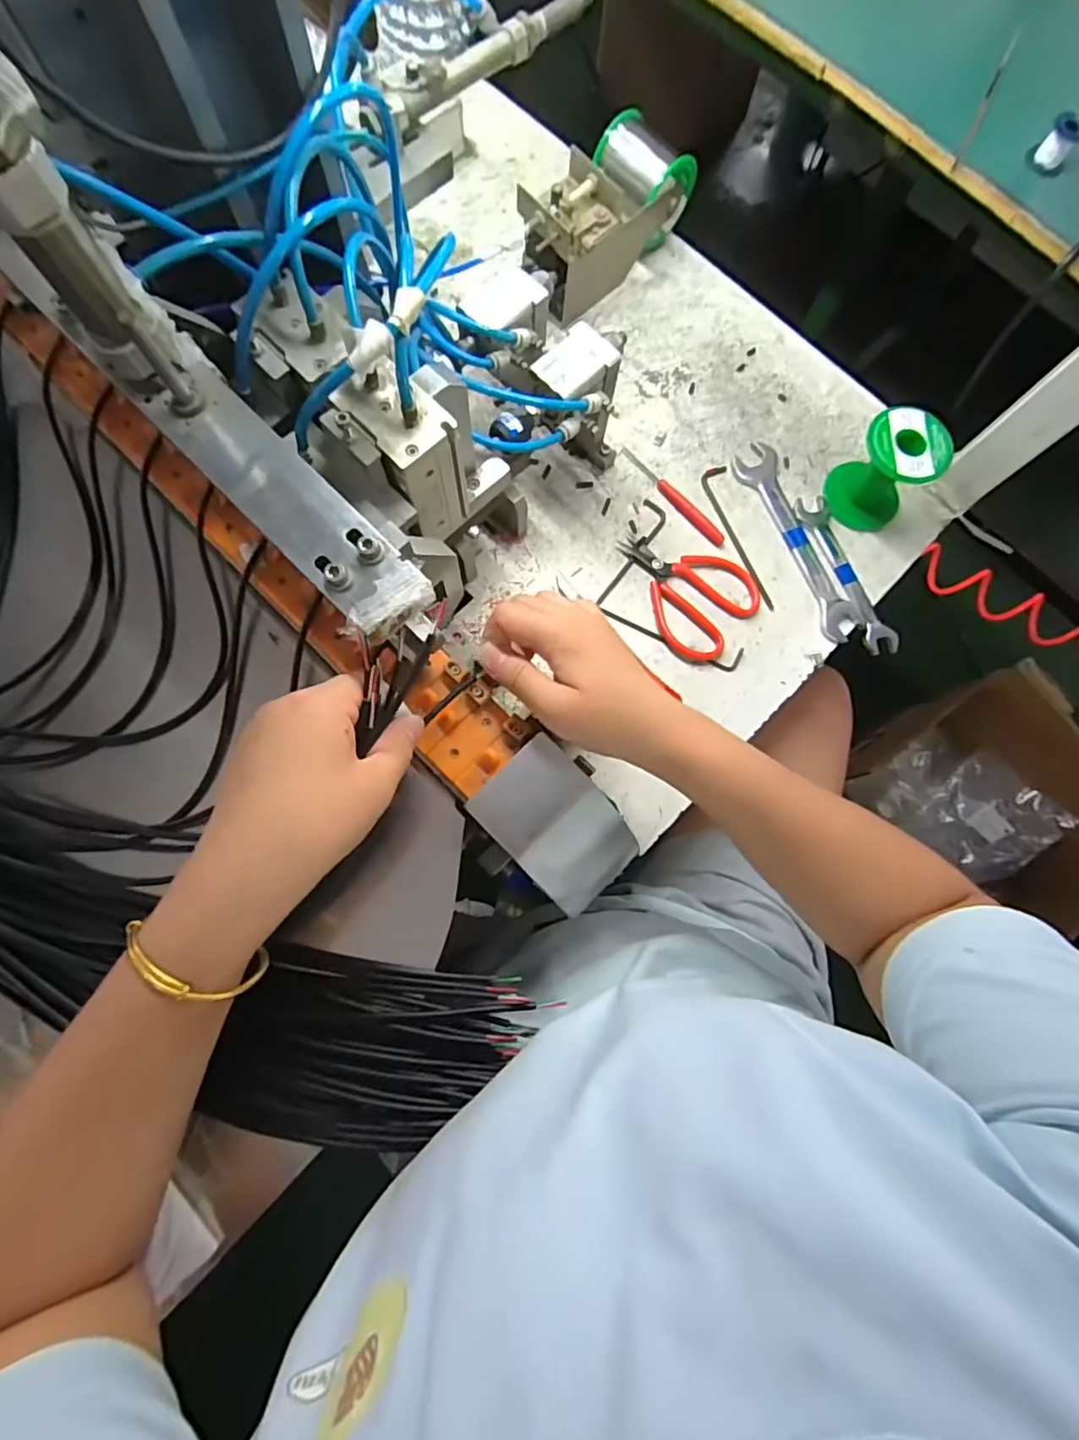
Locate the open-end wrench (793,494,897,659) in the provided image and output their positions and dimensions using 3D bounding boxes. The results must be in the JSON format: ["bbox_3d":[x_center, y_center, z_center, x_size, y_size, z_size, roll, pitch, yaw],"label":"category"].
[{"bbox_3d":[0.271,-0.128,0.511,0.031,0.010,0.152,-19,79,-7],"label":"open-end wrench"}]

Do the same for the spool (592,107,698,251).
[{"bbox_3d":[0.095,-0.496,0.539,0.063,0.070,0.084,-42,83,-10],"label":"spool"}]

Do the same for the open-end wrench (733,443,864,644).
[{"bbox_3d":[0.231,-0.160,0.514,0.041,0.013,0.191,-23,80,-7],"label":"open-end wrench"}]

